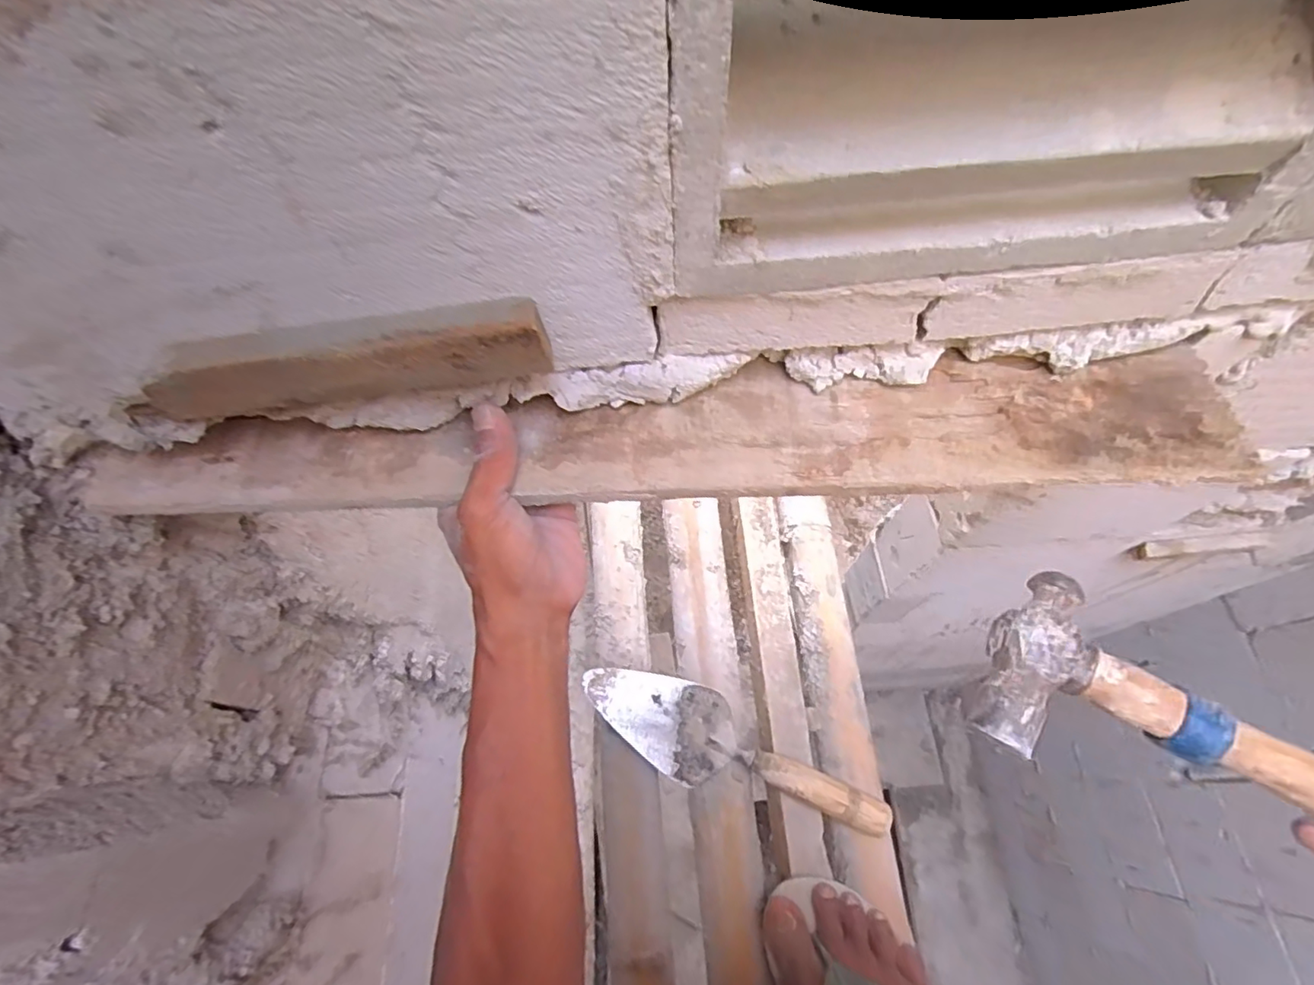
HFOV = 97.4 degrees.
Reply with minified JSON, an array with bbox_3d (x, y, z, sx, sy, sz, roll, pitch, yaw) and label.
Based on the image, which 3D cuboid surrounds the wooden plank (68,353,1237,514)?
[{"bbox_3d":[-0.007,-0.031,0.367,0.703,0.019,0.086,-4,64,1],"label":"wooden plank"}]

